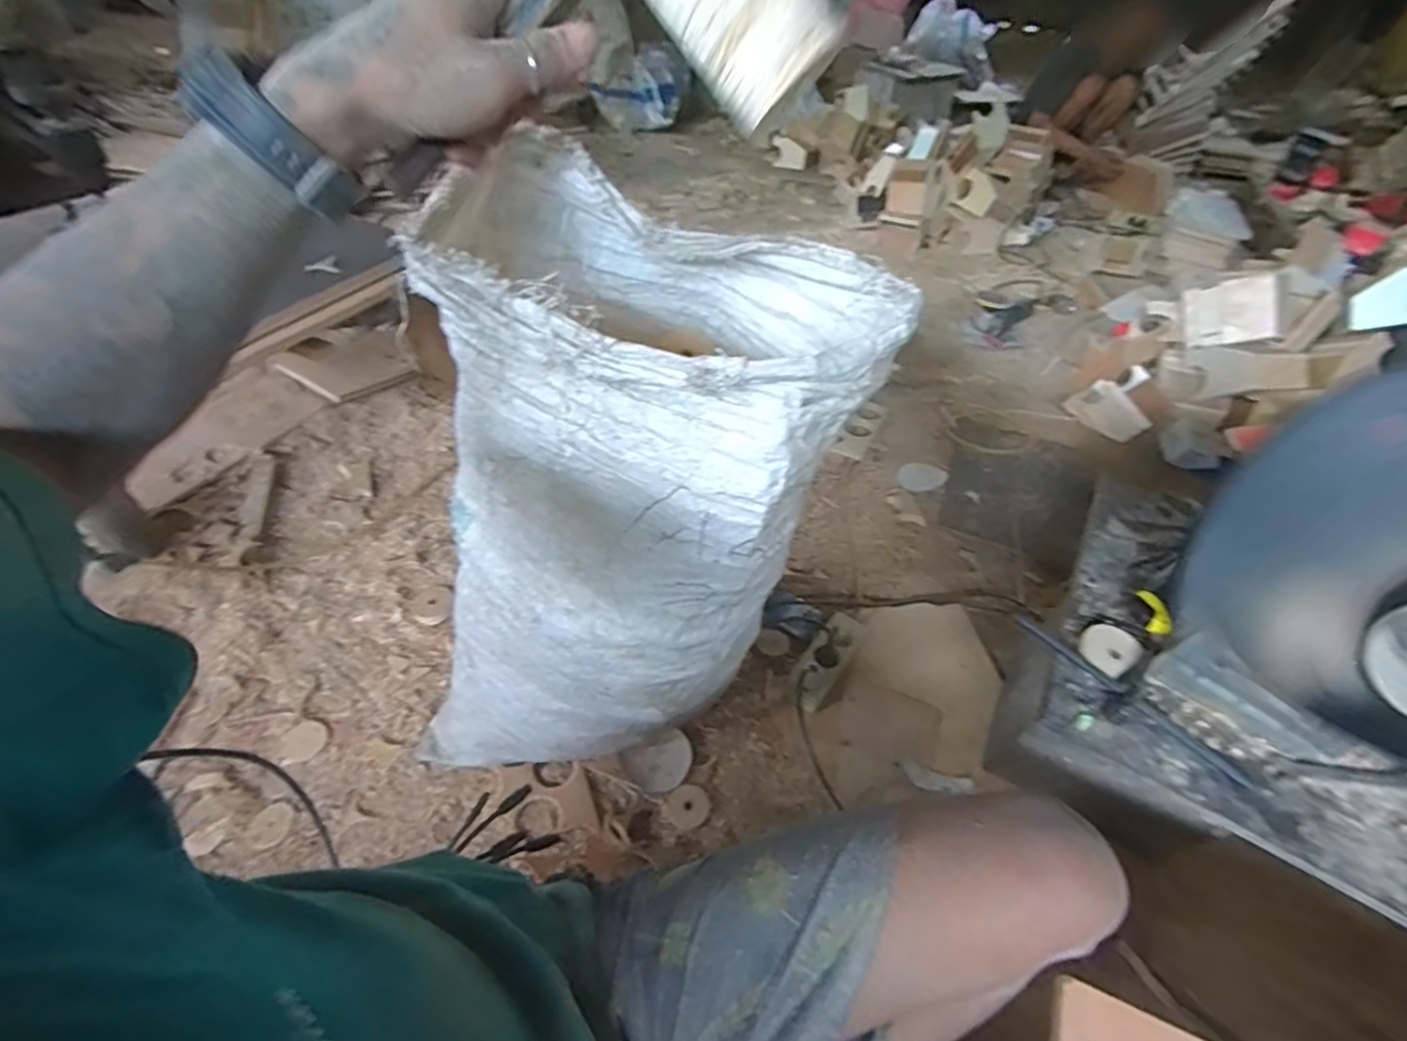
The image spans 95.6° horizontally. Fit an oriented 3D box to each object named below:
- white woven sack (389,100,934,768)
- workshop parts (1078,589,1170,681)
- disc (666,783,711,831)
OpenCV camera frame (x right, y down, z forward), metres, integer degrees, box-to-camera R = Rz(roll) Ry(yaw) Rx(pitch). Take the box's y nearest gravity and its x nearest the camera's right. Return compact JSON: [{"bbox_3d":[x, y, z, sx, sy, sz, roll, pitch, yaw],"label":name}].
[{"bbox_3d":[-0.080,-0.017,0.693,0.403,0.585,0.316,8,43,4],"label":"white woven sack"},{"bbox_3d":[0.411,0.109,0.621,0.107,0.030,0.047,-23,52,-26],"label":"workshop parts"},{"bbox_3d":[-0.019,0.359,0.802,0.049,0.012,0.055,35,51,28],"label":"disc"}]

